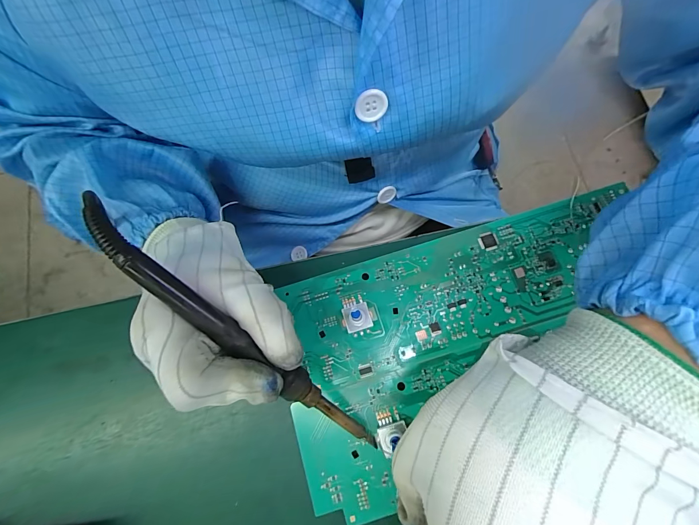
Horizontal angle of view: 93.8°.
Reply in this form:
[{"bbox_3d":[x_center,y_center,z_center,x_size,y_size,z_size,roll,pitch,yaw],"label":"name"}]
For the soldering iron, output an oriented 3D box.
[{"bbox_3d":[-0.055,0.046,0.177,0.201,0.018,0.015,45,78,-18],"label":"soldering iron"}]

